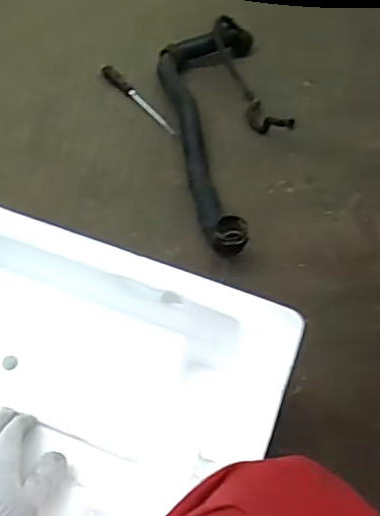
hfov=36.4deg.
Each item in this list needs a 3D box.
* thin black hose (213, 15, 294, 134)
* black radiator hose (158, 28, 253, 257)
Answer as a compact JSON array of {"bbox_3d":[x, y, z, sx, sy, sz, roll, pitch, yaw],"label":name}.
[{"bbox_3d":[0.118,-0.356,1.168,0.057,0.089,0.328,-16,56,-8],"label":"thin black hose"},{"bbox_3d":[0.018,-0.242,1.098,0.185,0.093,0.568,2,55,4],"label":"black radiator hose"}]

